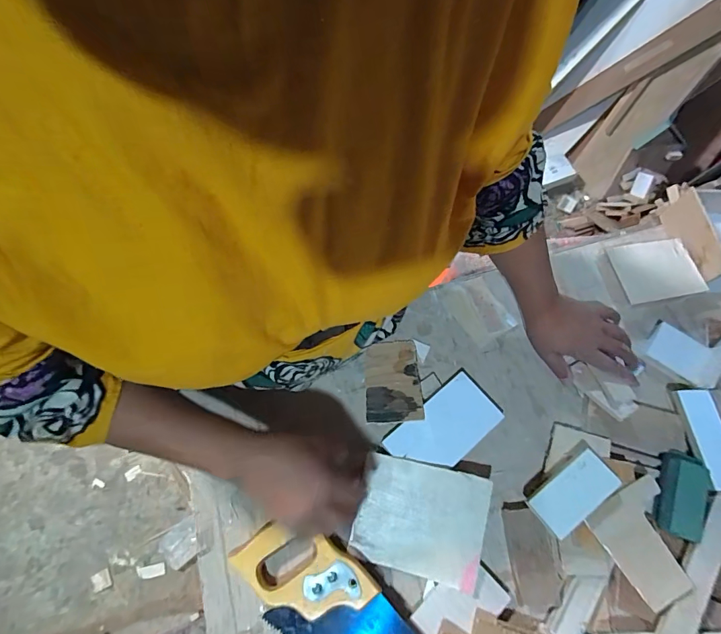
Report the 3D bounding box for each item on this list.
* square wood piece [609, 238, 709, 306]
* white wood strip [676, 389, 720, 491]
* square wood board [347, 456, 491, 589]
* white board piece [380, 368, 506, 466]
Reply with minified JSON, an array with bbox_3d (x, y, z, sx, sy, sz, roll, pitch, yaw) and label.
[{"bbox_3d":[0.431,-0.069,0.578,0.114,0.009,0.093,-8,64,-1],"label":"square wood piece"},{"bbox_3d":[0.441,0.151,0.495,0.046,0.007,0.120,-2,66,1],"label":"white wood strip"},{"bbox_3d":[0.071,0.235,0.463,0.142,0.009,0.118,13,77,8],"label":"square wood board"},{"bbox_3d":[0.109,0.143,0.512,0.145,0.021,0.079,-38,73,-14],"label":"white board piece"}]

